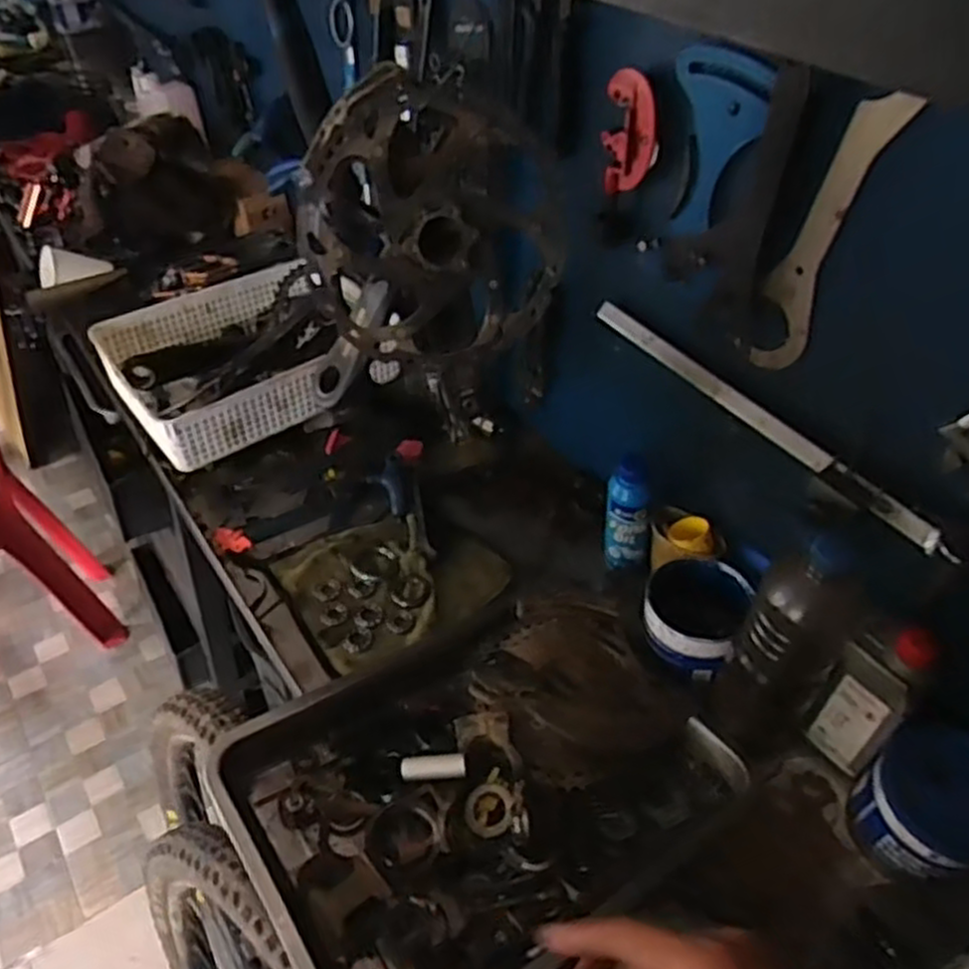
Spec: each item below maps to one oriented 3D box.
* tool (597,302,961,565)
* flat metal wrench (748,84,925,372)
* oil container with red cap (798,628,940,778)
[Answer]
[{"bbox_3d":[0.236,-0.061,0.691,0.012,0.022,0.384,-23,51,-28],"label":"tool"},{"bbox_3d":[0.252,-0.179,0.590,0.011,0.230,0.046,-27,57,-26],"label":"flat metal wrench"},{"bbox_3d":[0.330,0.179,0.676,0.064,0.167,0.054,35,52,30],"label":"oil container with red cap"}]

